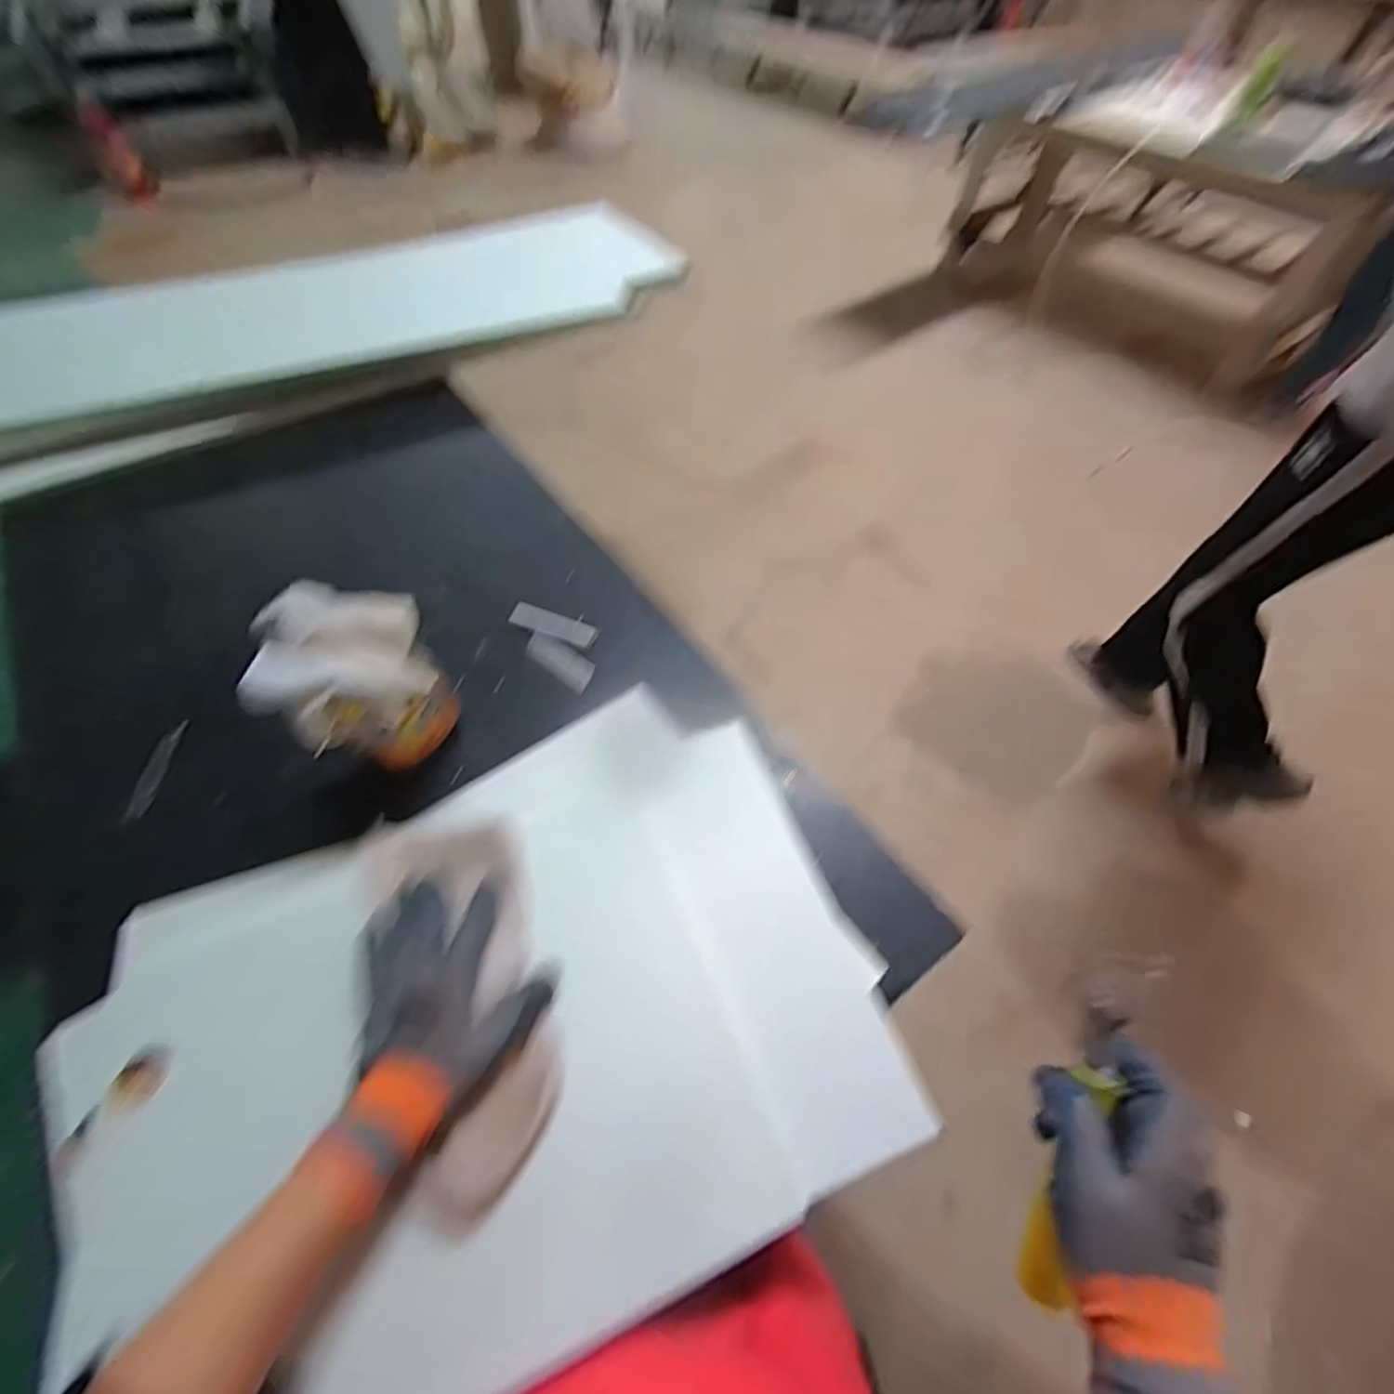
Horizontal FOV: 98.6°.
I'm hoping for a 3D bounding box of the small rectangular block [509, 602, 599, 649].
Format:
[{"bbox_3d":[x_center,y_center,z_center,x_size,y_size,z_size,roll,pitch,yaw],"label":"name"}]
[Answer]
[{"bbox_3d":[-0.174,-0.088,0.732,0.112,0.006,0.036,20,58,13],"label":"small rectangular block"}]

